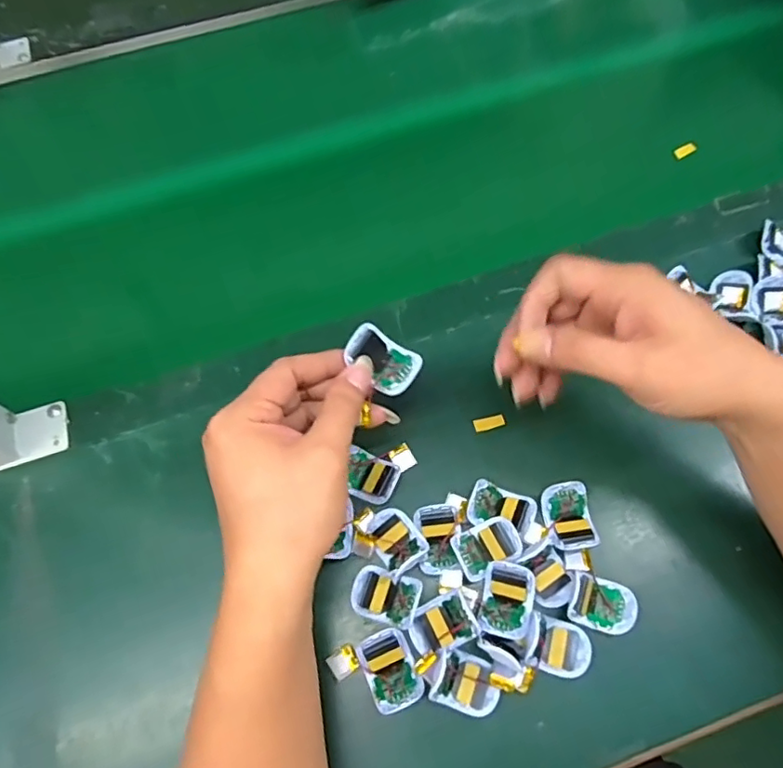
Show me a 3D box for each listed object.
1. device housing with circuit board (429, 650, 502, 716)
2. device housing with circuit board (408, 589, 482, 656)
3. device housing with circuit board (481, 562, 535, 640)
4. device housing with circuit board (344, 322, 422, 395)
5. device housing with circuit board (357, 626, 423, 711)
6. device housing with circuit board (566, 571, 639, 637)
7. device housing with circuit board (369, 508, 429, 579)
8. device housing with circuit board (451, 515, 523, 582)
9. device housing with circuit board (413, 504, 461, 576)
[{"bbox_3d":[0.045,0.176,0.327,0.036,0.011,0.028,24,69,12],"label":"device housing with circuit board"},{"bbox_3d":[0.031,0.146,0.338,0.037,0.014,0.027,-27,68,-10],"label":"device housing with circuit board"},{"bbox_3d":[0.071,0.131,0.342,0.029,0.016,0.041,9,66,5],"label":"device housing with circuit board"},{"bbox_3d":[-0.004,-0.014,0.329,0.042,0.018,0.030,29,70,13],"label":"device housing with circuit board"},{"bbox_3d":[-0.001,0.167,0.330,0.029,0.007,0.042,-22,67,-8],"label":"device housing with circuit board"},{"bbox_3d":[0.129,0.134,0.342,0.039,0.013,0.030,18,68,9],"label":"device housing with circuit board"},{"bbox_3d":[0.003,0.098,0.358,0.029,0.012,0.038,-35,70,-13],"label":"device housing with circuit board"},{"bbox_3d":[0.060,0.102,0.354,0.041,0.010,0.029,-24,68,-9],"label":"device housing with circuit board"},{"bbox_3d":[0.031,0.098,0.358,0.028,0.007,0.040,-8,66,-2],"label":"device housing with circuit board"}]

